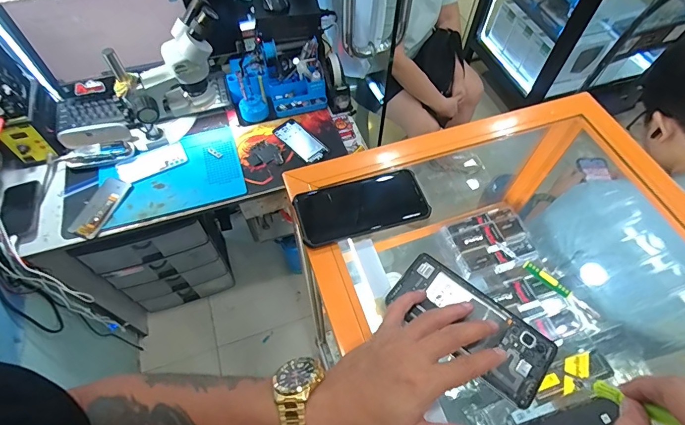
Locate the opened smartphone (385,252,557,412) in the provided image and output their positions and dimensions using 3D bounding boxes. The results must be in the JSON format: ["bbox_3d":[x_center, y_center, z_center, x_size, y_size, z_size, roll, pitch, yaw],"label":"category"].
[{"bbox_3d":[0.128,0.109,0.380,0.155,0.007,0.072,40,66,21],"label":"opened smartphone"}]

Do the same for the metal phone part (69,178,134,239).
[{"bbox_3d":[-0.563,-0.012,0.892,0.072,0.012,0.155,15,60,8],"label":"metal phone part"}]

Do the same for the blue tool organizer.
[{"bbox_3d":[-0.183,-0.364,1.055,0.260,0.141,0.156,-10,59,-7],"label":"blue tool organizer"}]

